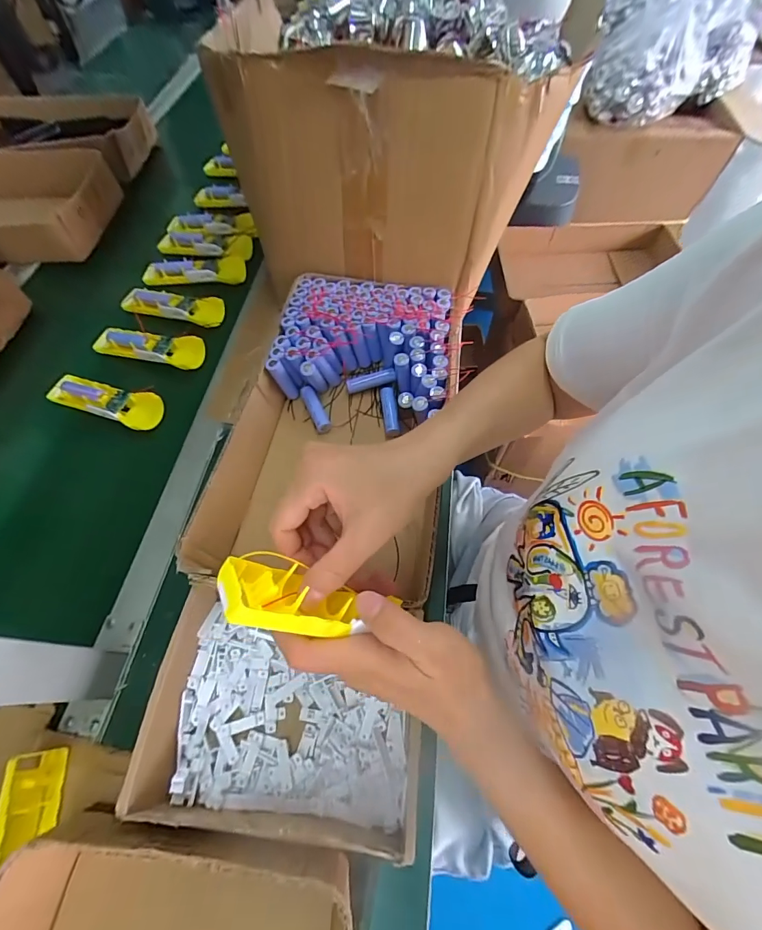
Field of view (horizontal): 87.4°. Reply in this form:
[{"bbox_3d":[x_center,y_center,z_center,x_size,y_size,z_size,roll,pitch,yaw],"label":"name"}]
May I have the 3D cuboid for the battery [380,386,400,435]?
[{"bbox_3d":[0.011,-0.068,0.514,0.019,0.023,0.068,-6,63,-2],"label":"battery"}]

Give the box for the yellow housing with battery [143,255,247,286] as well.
[{"bbox_3d":[-0.302,-0.315,0.642,0.162,0.023,0.055,-6,63,-2],"label":"yellow housing with battery"}]

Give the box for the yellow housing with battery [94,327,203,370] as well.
[{"bbox_3d":[-0.331,-0.167,0.568,0.164,0.019,0.043,9,63,6],"label":"yellow housing with battery"}]

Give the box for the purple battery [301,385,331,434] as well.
[{"bbox_3d":[-0.085,-0.072,0.516,0.018,0.021,0.068,-24,65,-11],"label":"purple battery"}]

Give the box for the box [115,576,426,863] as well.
[{"bbox_3d":[-0.074,0.202,0.342,0.228,0.070,0.166,8,63,5],"label":"box"}]

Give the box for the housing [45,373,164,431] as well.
[{"bbox_3d":[-0.363,-0.085,0.525,0.156,0.023,0.047,15,64,9],"label":"housing"}]

